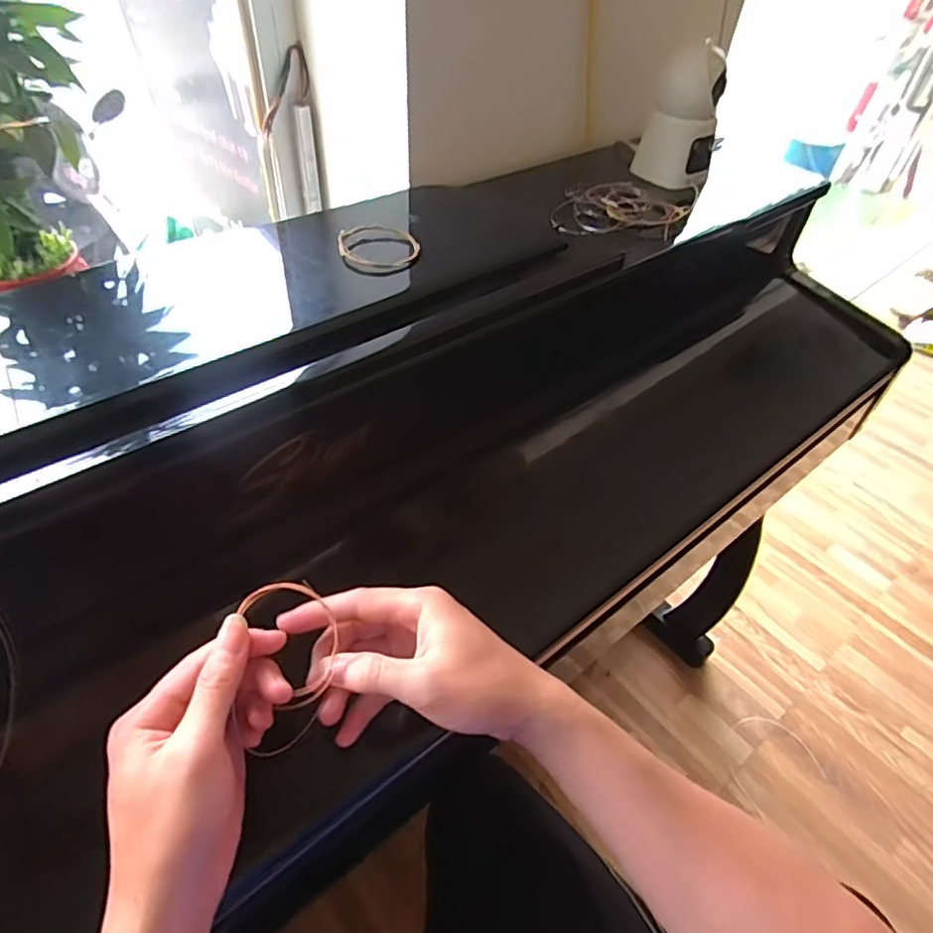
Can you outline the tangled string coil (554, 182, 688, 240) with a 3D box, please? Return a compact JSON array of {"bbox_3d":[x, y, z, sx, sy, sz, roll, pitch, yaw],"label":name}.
[{"bbox_3d":[0.156,-0.263,0.609,0.139,0.022,0.080,-2,46,-5],"label":"tangled string coil"}]

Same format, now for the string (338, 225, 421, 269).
[{"bbox_3d":[-0.073,-0.187,0.501,0.067,0.009,0.069,-2,46,-6],"label":"string"}]

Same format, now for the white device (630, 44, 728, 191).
[{"bbox_3d":[0.238,-0.378,0.650,0.064,0.118,0.075,-28,54,-27],"label":"white device"}]

